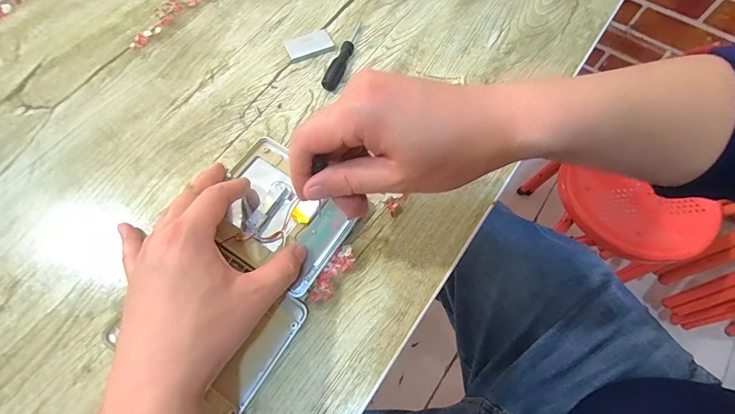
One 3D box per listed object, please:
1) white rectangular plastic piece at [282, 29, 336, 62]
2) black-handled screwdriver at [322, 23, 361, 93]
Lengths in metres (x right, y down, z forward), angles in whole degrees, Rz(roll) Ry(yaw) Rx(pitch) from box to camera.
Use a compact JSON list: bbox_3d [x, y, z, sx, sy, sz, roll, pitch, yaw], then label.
[{"bbox_3d":[-0.065,-0.181,0.401,0.051,0.006,0.032,-23,69,-10],"label":"white rectangular plastic piece"},{"bbox_3d":[-0.025,-0.167,0.393,0.015,0.010,0.101,19,68,7],"label":"black-handled screwdriver"}]

